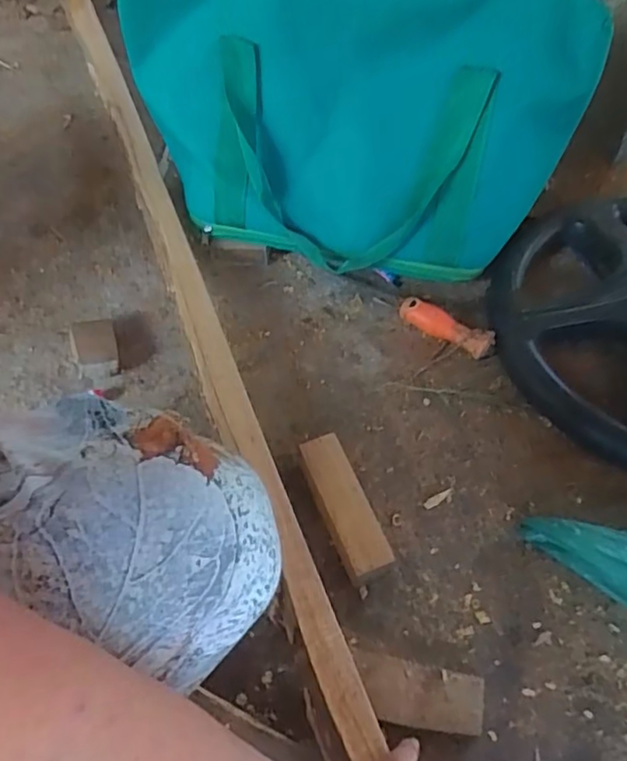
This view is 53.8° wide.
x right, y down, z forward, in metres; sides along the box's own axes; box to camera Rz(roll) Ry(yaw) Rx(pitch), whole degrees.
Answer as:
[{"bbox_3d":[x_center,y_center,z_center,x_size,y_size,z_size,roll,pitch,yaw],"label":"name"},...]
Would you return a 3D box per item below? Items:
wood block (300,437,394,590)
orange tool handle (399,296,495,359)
[{"bbox_3d":[0.025,0.117,0.560,0.040,0.052,0.129,-18,59,-13],"label":"wood block"},{"bbox_3d":[0.145,-0.060,0.691,0.108,0.030,0.026,30,62,15],"label":"orange tool handle"}]

